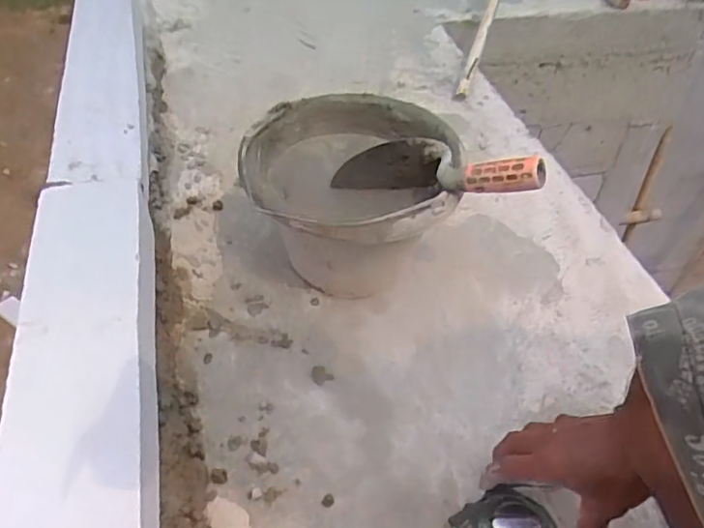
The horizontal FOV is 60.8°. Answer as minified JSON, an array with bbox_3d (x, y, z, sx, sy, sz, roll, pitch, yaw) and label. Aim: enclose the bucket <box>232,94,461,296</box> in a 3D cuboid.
[{"bbox_3d":[-0.005,-0.064,0.717,0.235,0.177,0.231,3,45,-3],"label":"bucket"}]

